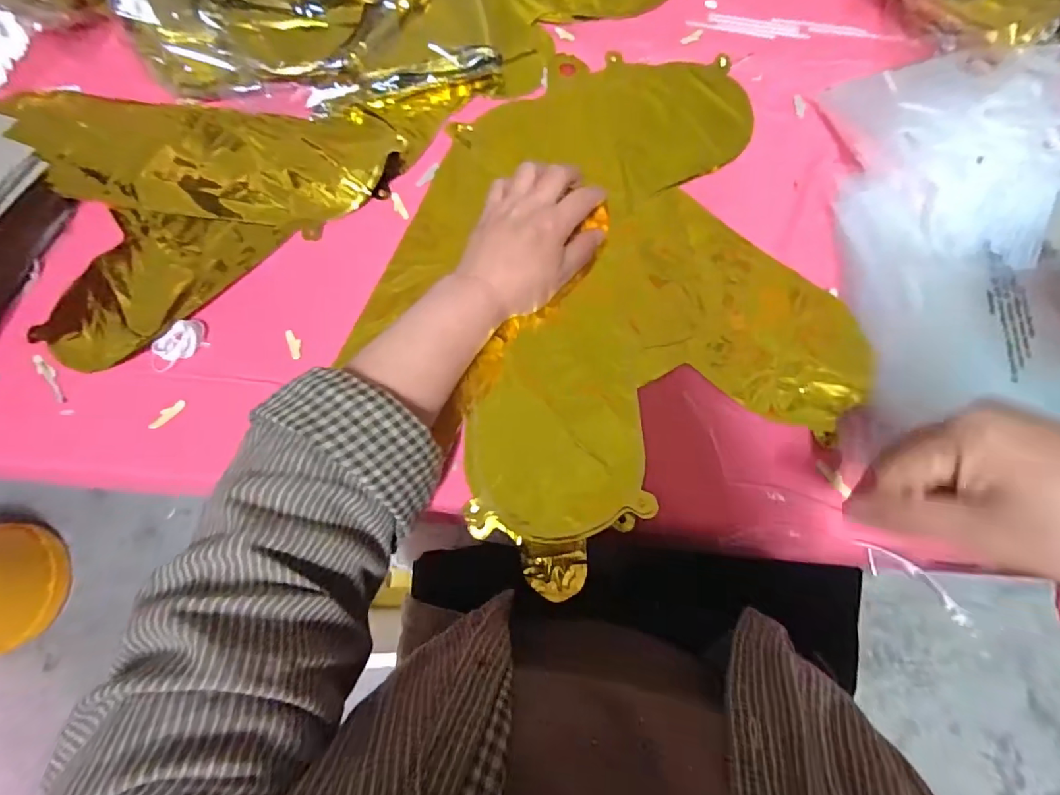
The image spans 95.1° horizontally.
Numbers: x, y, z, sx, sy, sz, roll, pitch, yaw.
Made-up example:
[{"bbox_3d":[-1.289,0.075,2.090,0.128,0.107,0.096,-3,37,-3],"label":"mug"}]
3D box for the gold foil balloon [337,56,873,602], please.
[{"bbox_3d":[0.057,-0.100,0.376,0.345,0.023,0.362,-27,74,-6],"label":"gold foil balloon"}]

